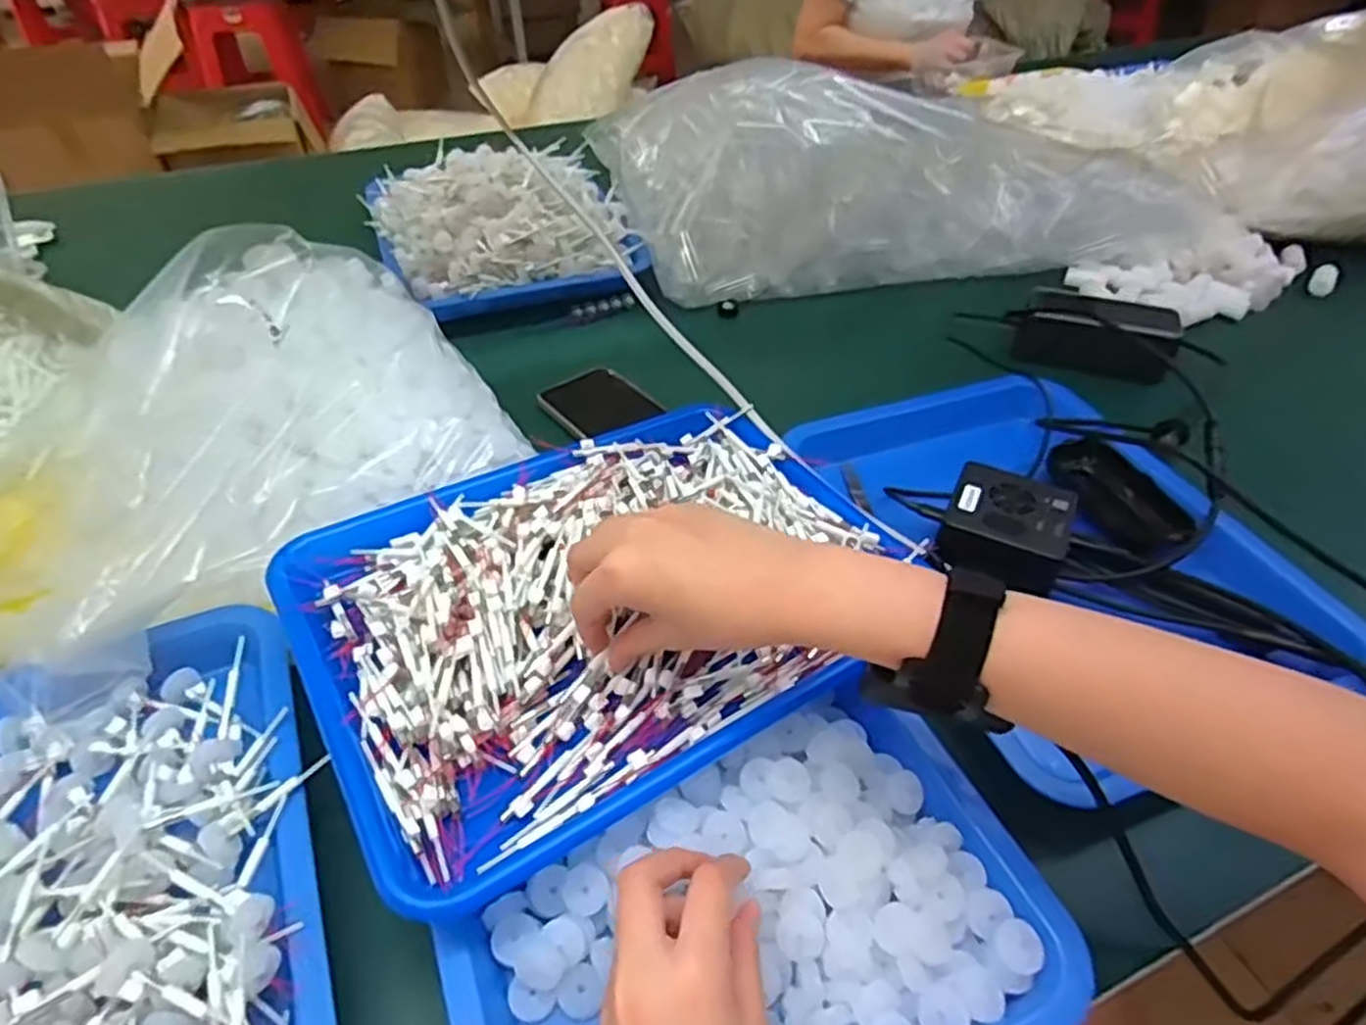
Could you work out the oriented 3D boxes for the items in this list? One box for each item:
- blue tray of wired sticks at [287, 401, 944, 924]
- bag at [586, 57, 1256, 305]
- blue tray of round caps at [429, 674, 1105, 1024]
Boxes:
[{"bbox_3d":[-0.037,0.046,0.458,0.326,0.051,0.236,-23,49,-24],"label":"blue tray of wired sticks"},{"bbox_3d":[0.235,-0.363,0.839,0.675,0.147,0.339,2,44,0],"label":"bag"},{"bbox_3d":[0.033,0.197,0.352,0.263,0.038,0.175,-20,48,-21],"label":"blue tray of round caps"}]

